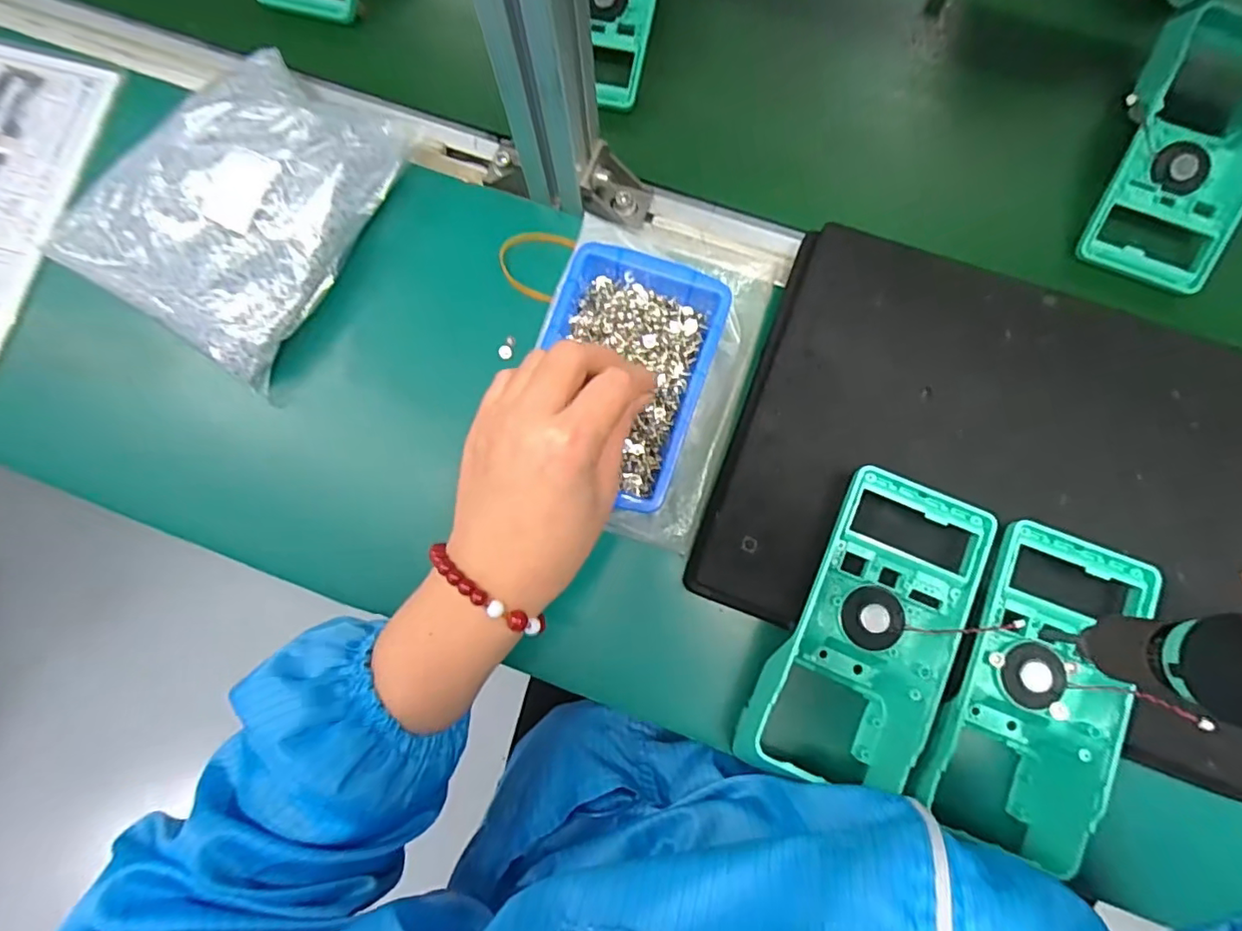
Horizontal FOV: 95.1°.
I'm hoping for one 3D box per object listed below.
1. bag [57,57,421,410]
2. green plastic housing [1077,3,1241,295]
[{"bbox_3d":[-0.270,-0.188,0.389,0.187,0.053,0.206,30,83,6],"label":"bag"},{"bbox_3d":[0.386,-0.224,0.380,0.083,0.053,0.204,23,82,5],"label":"green plastic housing"}]

